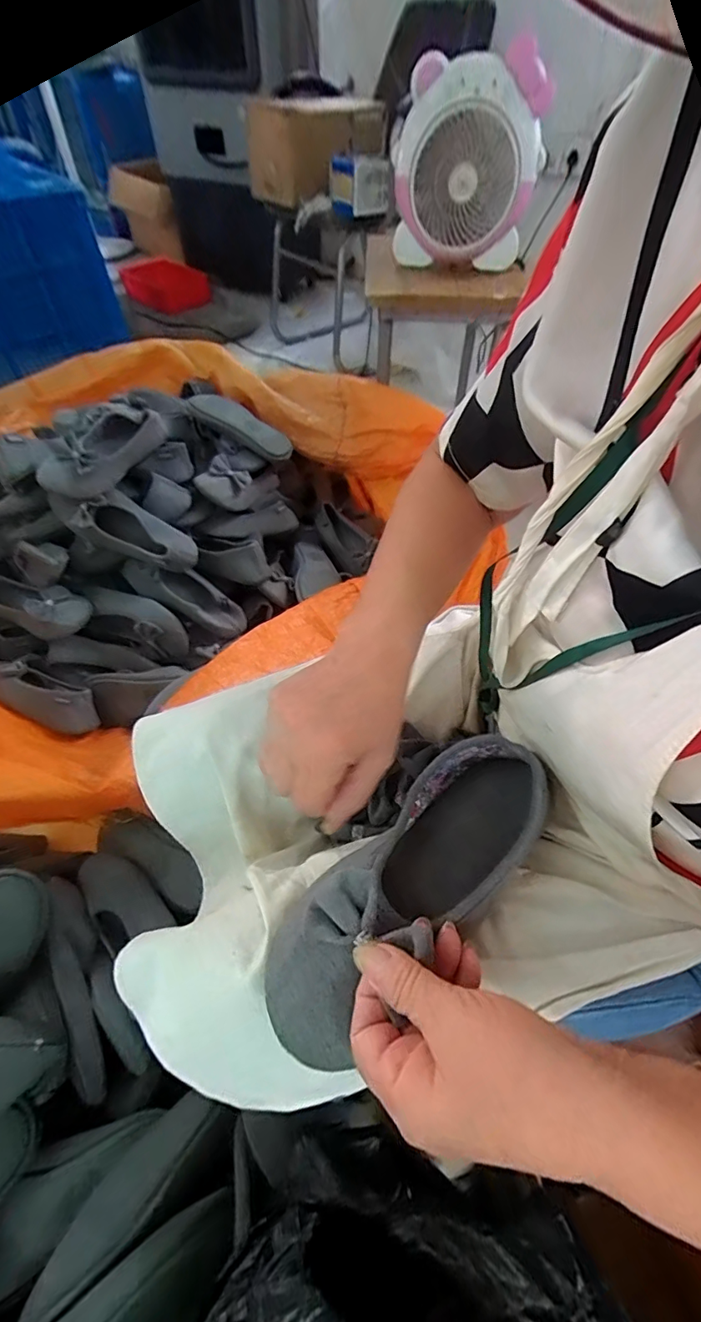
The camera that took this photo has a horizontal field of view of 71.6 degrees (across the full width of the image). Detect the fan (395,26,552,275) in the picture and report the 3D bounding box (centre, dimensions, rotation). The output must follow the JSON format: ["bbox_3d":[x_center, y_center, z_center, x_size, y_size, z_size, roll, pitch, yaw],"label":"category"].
[{"bbox_3d":[0.191,-0.813,0.808,0.227,0.245,0.100,5,53,3],"label":"fan"}]

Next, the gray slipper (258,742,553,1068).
[{"bbox_3d":[0.038,0.130,0.300,0.210,0.062,0.080,-35,61,-24],"label":"gray slipper"}]

